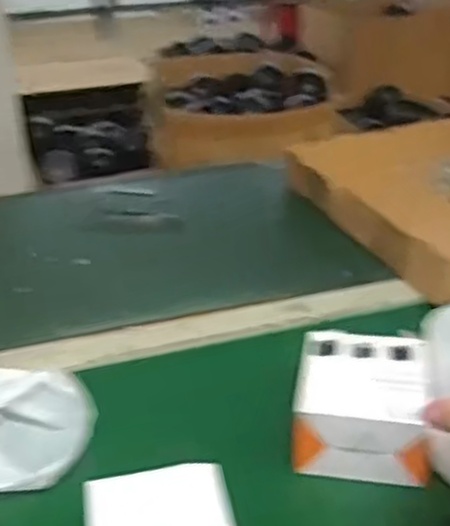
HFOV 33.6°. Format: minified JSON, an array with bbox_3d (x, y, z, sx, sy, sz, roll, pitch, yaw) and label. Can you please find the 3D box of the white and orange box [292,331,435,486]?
[{"bbox_3d":[0.113,0.114,0.612,0.103,0.057,0.114,4,28,8],"label":"white and orange box"}]

